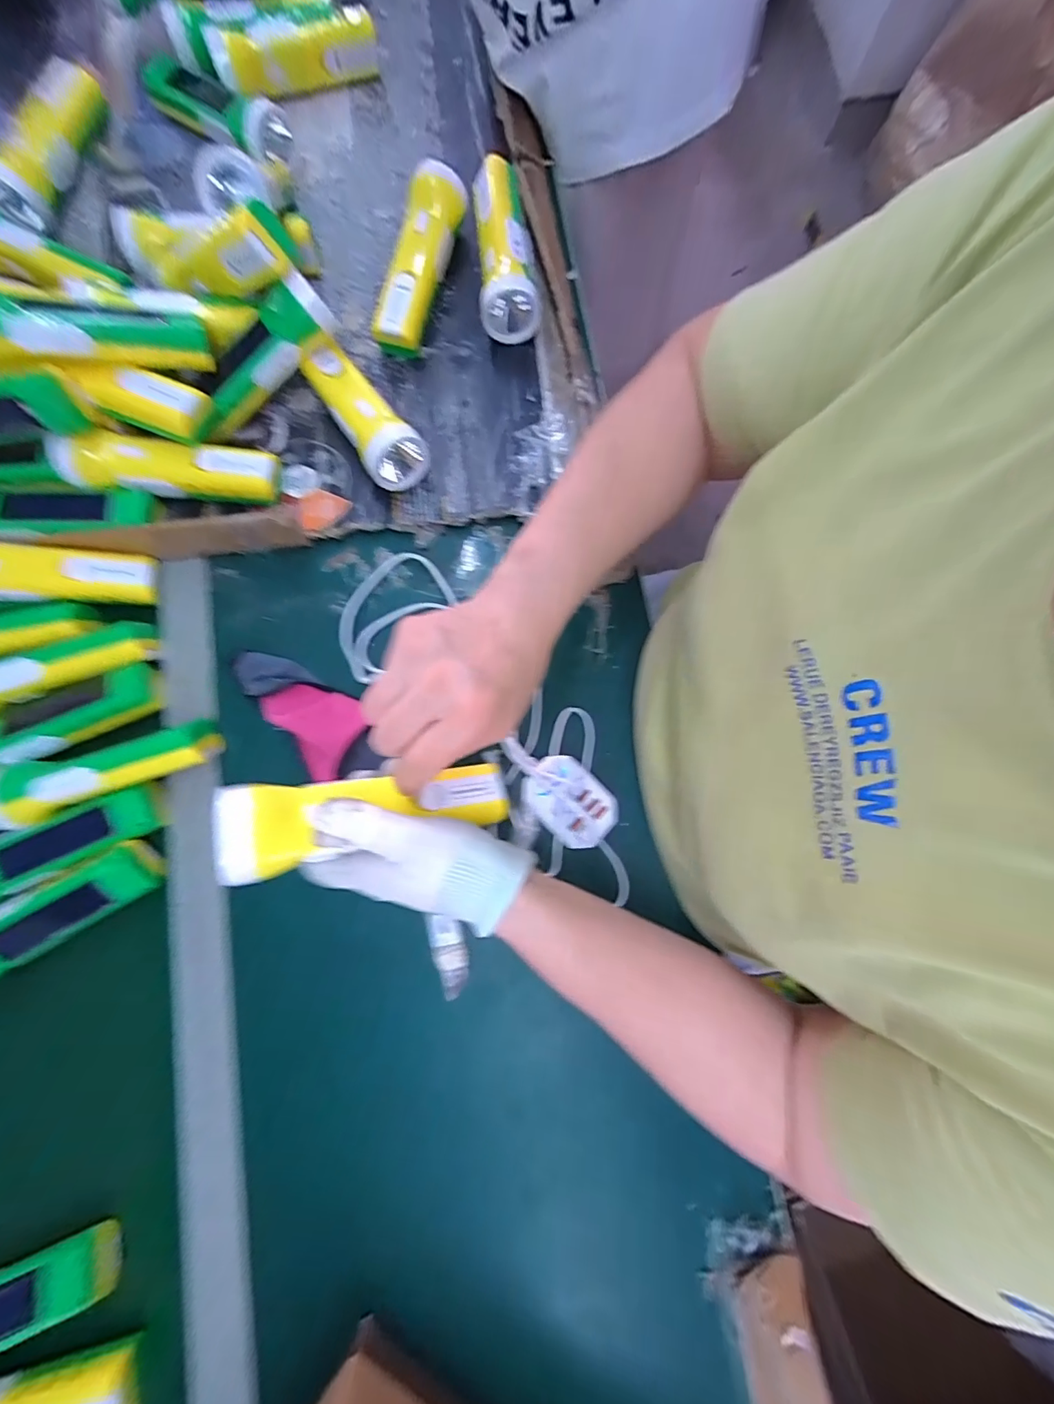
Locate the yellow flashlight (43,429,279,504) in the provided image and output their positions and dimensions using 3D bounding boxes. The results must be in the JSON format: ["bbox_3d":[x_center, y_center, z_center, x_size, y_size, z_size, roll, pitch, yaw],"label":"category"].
[{"bbox_3d":[-0.305,-0.201,0.423,0.171,0.051,0.045,2,80,1],"label":"yellow flashlight"}]

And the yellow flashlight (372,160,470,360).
[{"bbox_3d":[-0.103,-0.416,0.464,0.052,0.051,0.161,17,81,4],"label":"yellow flashlight"}]

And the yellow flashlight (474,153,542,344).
[{"bbox_3d":[-0.022,-0.432,0.469,0.052,0.053,0.161,-5,80,0],"label":"yellow flashlight"}]

